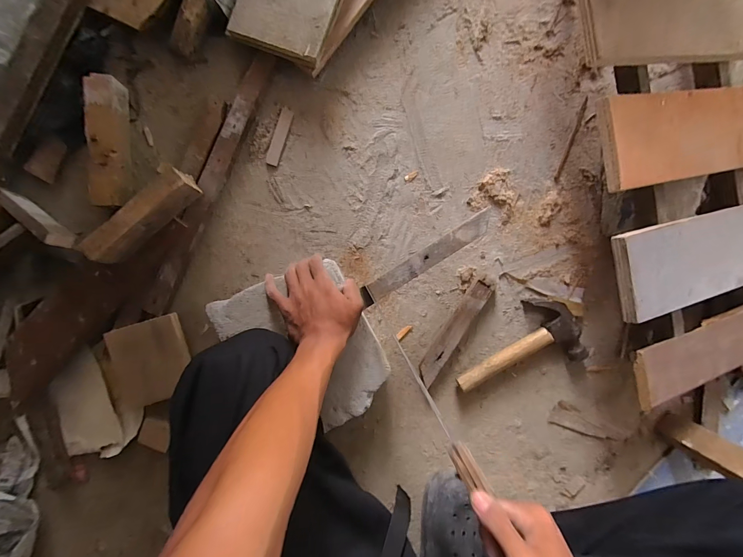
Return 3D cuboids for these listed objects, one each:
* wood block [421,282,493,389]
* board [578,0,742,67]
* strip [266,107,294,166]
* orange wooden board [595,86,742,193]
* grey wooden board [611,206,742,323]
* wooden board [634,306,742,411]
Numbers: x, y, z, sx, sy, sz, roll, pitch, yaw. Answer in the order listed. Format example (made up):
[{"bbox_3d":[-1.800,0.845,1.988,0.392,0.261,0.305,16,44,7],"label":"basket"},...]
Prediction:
[{"bbox_3d":[0.134,0.089,0.537,0.033,0.025,0.186,33,93,-1],"label":"wood block"},{"bbox_3d":[0.409,-0.345,0.425,0.336,0.016,0.114,-13,92,-15],"label":"board"},{"bbox_3d":[-0.149,-0.231,0.531,0.022,0.004,0.093,18,93,0],"label":"strip"},{"bbox_3d":[0.446,-0.195,0.439,0.338,0.022,0.110,-12,93,-16],"label":"orange wooden board"},{"bbox_3d":[0.482,-0.034,0.450,0.352,0.022,0.115,-11,93,-16],"label":"grey wooden board"},{"bbox_3d":[0.513,0.090,0.464,0.351,0.019,0.081,-14,92,-15],"label":"wooden board"}]

